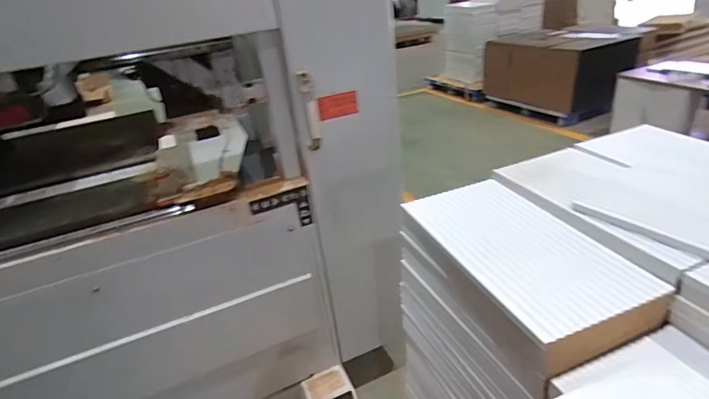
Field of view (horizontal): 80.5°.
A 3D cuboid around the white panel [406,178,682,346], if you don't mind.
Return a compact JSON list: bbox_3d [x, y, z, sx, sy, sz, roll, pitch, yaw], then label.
[{"bbox_3d":[0.290,0.075,0.773,0.244,0.017,0.428,-15,29,-16],"label":"white panel"}]

